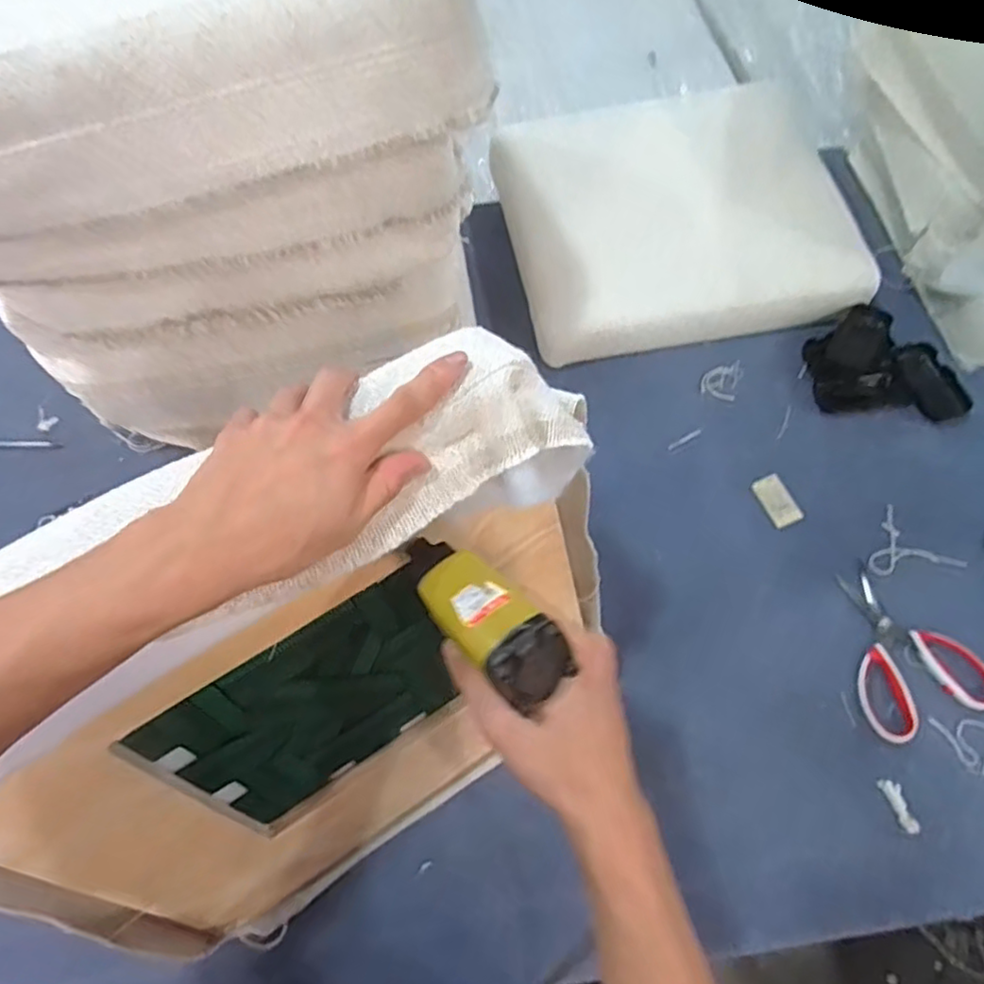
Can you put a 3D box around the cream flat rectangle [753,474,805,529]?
[{"bbox_3d":[0.342,0.011,0.789,0.038,0.005,0.064,-21,66,-4],"label":"cream flat rectangle"}]

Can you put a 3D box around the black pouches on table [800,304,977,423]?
[{"bbox_3d":[0.500,-0.165,0.842,0.190,0.057,0.145,7,65,7],"label":"black pouches on table"}]

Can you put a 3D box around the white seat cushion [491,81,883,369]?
[{"bbox_3d":[0.252,-0.402,0.920,0.458,0.074,0.416,-10,64,-1],"label":"white seat cushion"}]

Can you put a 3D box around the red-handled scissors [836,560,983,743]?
[{"bbox_3d":[0.431,0.161,0.700,0.135,0.011,0.168,-18,65,-5],"label":"red-handled scissors"}]

